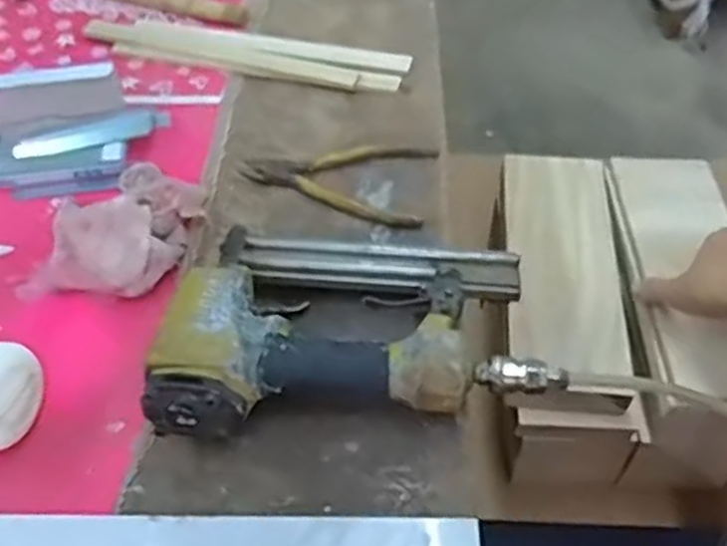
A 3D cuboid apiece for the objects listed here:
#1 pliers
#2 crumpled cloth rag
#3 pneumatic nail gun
[{"bbox_3d":[-0.017,-0.087,0.640,0.156,0.012,0.091,17,51,13],"label":"pliers"},{"bbox_3d":[-0.178,-0.037,0.579,0.092,0.040,0.140,23,53,18],"label":"crumpled cloth rag"},{"bbox_3d":[-0.010,0.025,0.516,0.239,0.053,0.152,-3,49,-3],"label":"pneumatic nail gun"}]

